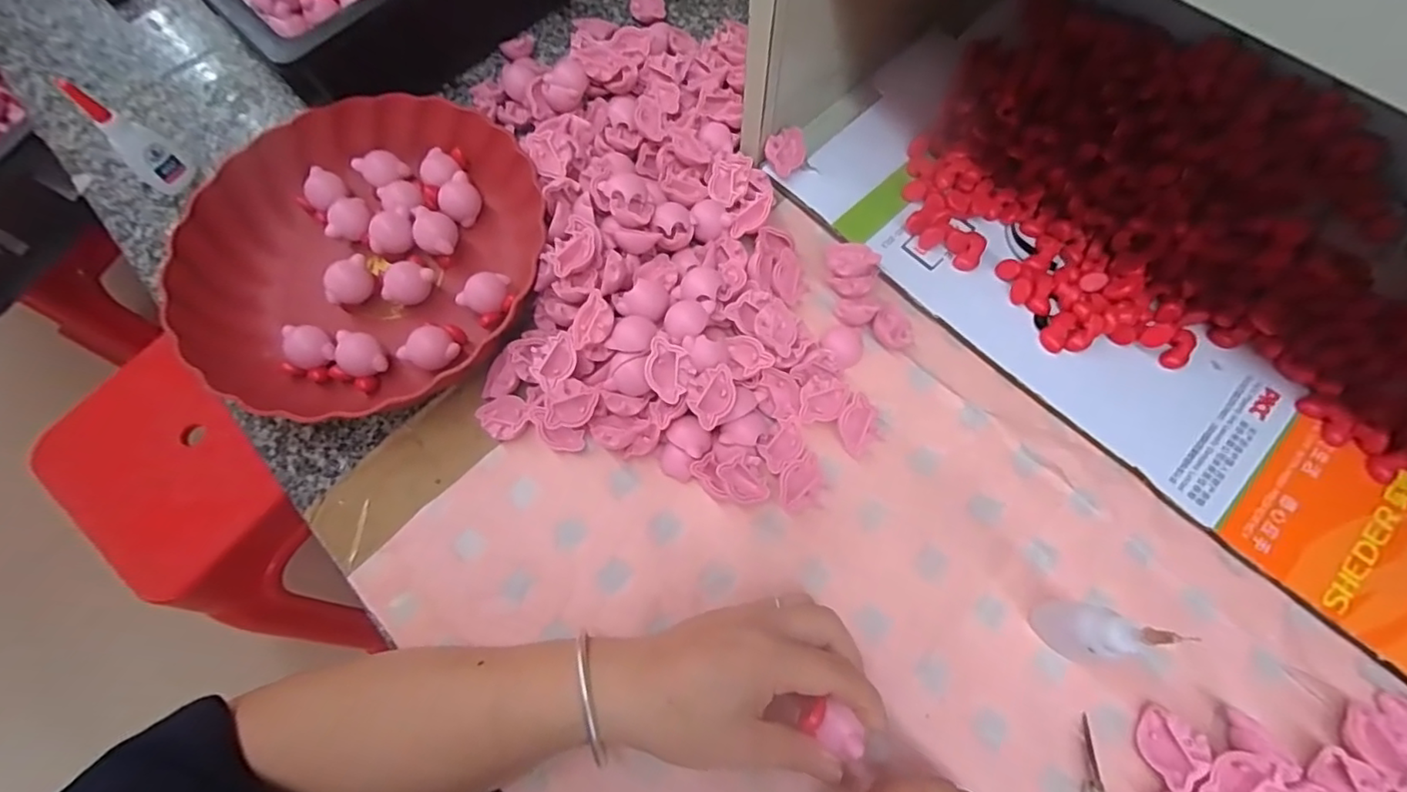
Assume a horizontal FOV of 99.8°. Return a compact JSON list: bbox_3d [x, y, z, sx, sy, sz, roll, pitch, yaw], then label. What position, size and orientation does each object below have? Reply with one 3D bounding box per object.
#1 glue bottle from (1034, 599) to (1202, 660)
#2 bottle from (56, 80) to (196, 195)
[{"bbox_3d":[0.195,0.116,0.290,0.022,0.084,0.029,-4,69,4],"label":"glue bottle"},{"bbox_3d":[-0.414,-0.187,0.424,0.028,0.095,0.034,30,74,15],"label":"bottle"}]

